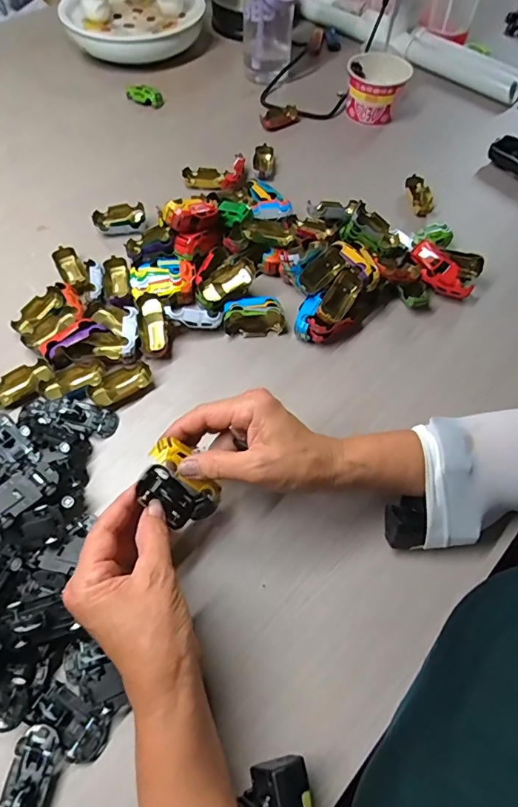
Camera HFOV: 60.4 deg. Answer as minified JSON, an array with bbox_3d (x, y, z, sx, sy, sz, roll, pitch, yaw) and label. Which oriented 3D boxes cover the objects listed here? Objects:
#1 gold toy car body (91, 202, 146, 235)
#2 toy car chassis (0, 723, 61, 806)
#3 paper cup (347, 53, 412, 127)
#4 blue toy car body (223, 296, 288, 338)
[{"bbox_3d":[-0.178,-0.234,0.573,0.064,0.028,0.029,-12,61,-8],"label":"gold toy car body"},{"bbox_3d":[-0.153,0.253,0.295,0.032,0.013,0.064,7,60,2],"label":"toy car chassis"},{"bbox_3d":[0.180,-0.488,0.689,0.094,0.073,0.093,12,60,6],"label":"paper cup"},{"bbox_3d":[-0.005,-0.096,0.495,0.067,0.027,0.035,-4,60,-4],"label":"blue toy car body"}]

